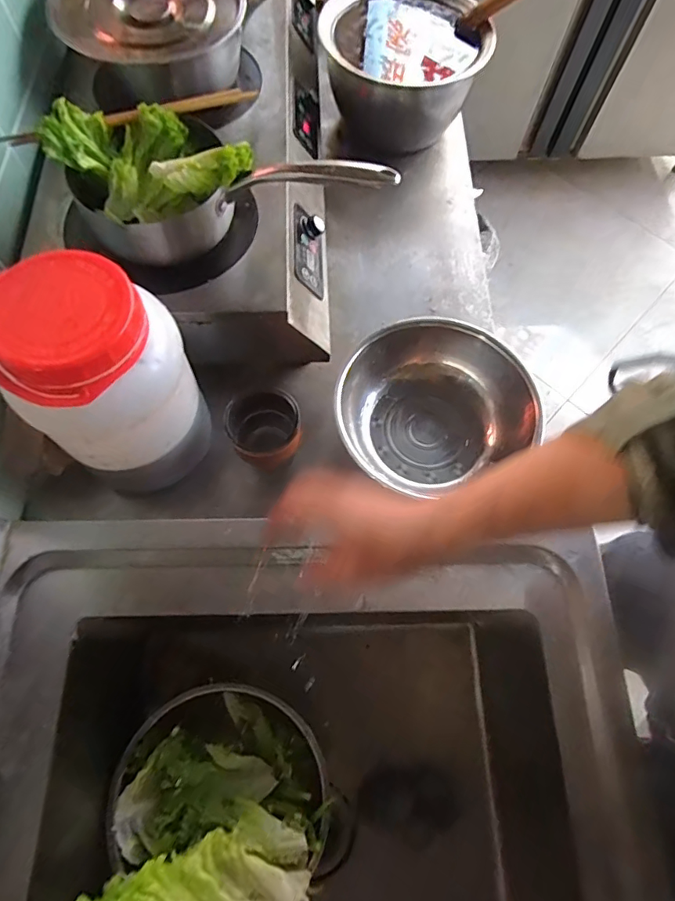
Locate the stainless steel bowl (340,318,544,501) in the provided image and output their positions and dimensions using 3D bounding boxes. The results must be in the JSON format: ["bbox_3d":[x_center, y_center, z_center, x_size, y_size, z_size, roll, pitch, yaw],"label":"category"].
[{"bbox_3d":[0.130,-0.065,0.696,0.224,0.109,0.214,1,68,-2],"label":"stainless steel bowl"}]

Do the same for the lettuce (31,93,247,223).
[{"bbox_3d":[-0.205,-0.336,0.570,0.206,0.095,0.102,-2,68,-3],"label":"lettuce"}]

